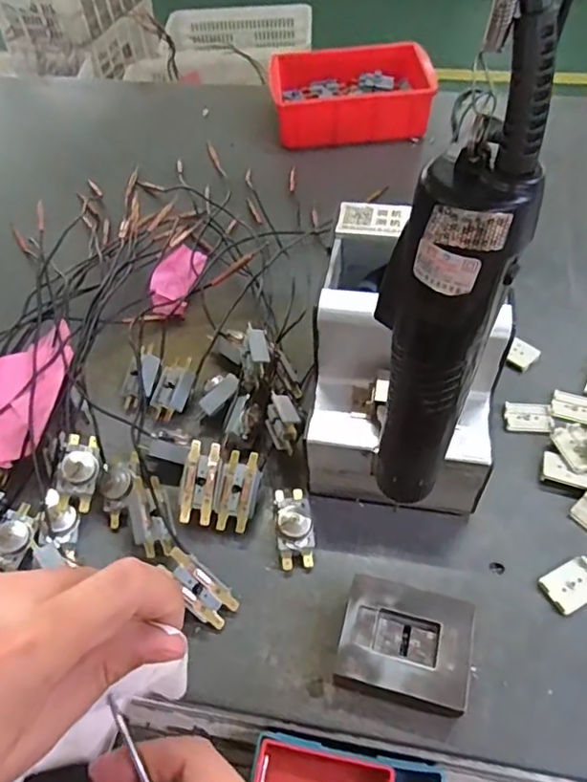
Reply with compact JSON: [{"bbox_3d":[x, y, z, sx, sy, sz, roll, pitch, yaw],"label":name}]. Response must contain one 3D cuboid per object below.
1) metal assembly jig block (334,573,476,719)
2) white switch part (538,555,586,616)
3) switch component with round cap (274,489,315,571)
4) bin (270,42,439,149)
[{"bbox_3d":[0.072,0.165,0.373,0.079,0.027,0.068,11,55,11],"label":"metal assembly jig block"},{"bbox_3d":[0.194,0.134,0.399,0.041,0.005,0.028,-24,55,-14],"label":"white switch part"},{"bbox_3d":[0.001,0.100,0.427,0.026,0.027,0.059,-5,53,0],"label":"switch component with round cap"},{"bbox_3d":[0.072,-0.388,0.750,0.201,0.060,0.135,-5,53,0],"label":"bin"}]

